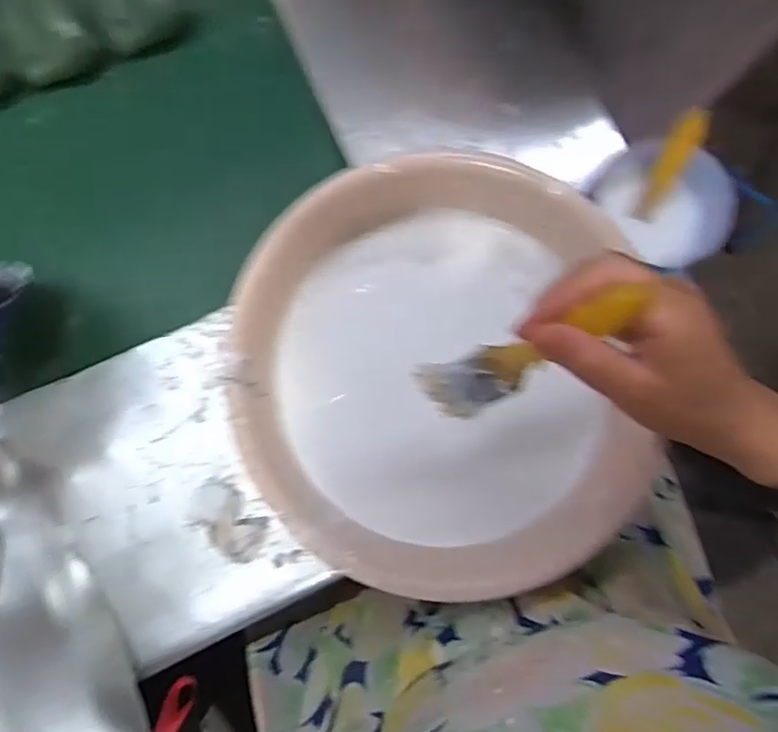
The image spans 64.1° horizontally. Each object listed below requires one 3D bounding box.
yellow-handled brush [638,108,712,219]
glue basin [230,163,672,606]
[{"bbox_3d":[0.216,-0.154,0.477,0.014,0.107,0.020,-2,63,-4],"label":"yellow-handled brush"},{"bbox_3d":[0.032,0.007,0.483,0.283,0.131,0.304,3,82,-5],"label":"glue basin"}]

